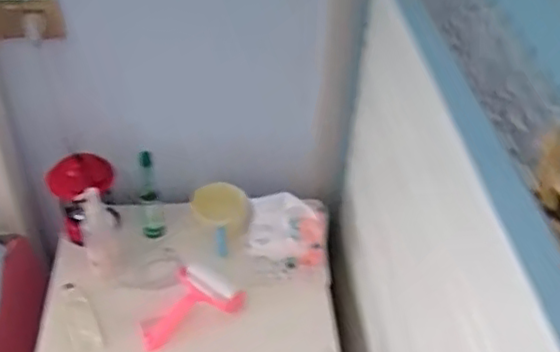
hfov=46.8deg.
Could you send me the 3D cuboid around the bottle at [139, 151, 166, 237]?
[{"bbox_3d":[-0.232,0.042,1.156,0.041,0.169,0.036,-8,42,-11],"label":"bottle"}]

